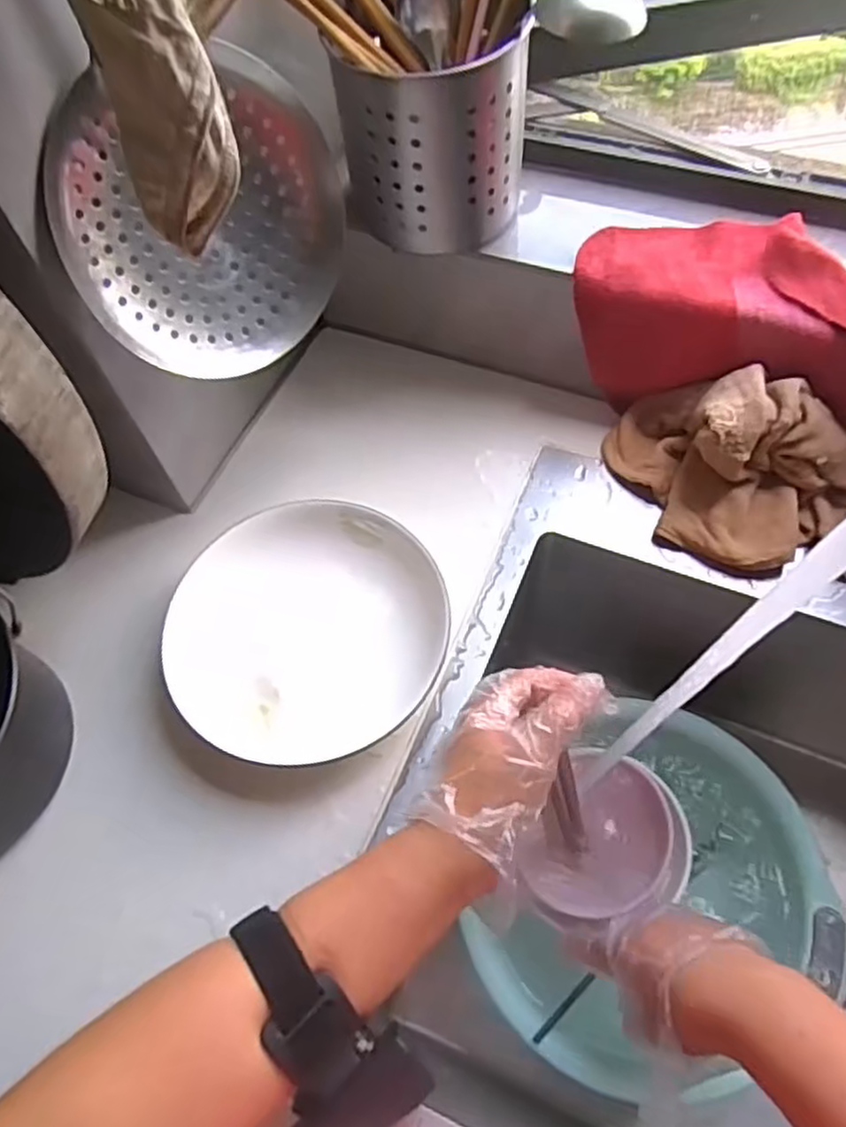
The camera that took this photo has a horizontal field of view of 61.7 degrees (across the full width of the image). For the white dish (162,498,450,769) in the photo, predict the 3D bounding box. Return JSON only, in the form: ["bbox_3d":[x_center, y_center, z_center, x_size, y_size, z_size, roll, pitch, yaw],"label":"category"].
[{"bbox_3d":[-0.074,0.043,0.468,0.173,0.042,0.167,-1,62,3],"label":"white dish"}]

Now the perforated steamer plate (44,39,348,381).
[{"bbox_3d":[-0.119,-0.187,0.397,0.156,0.149,0.031,-31,41,-22],"label":"perforated steamer plate"}]

